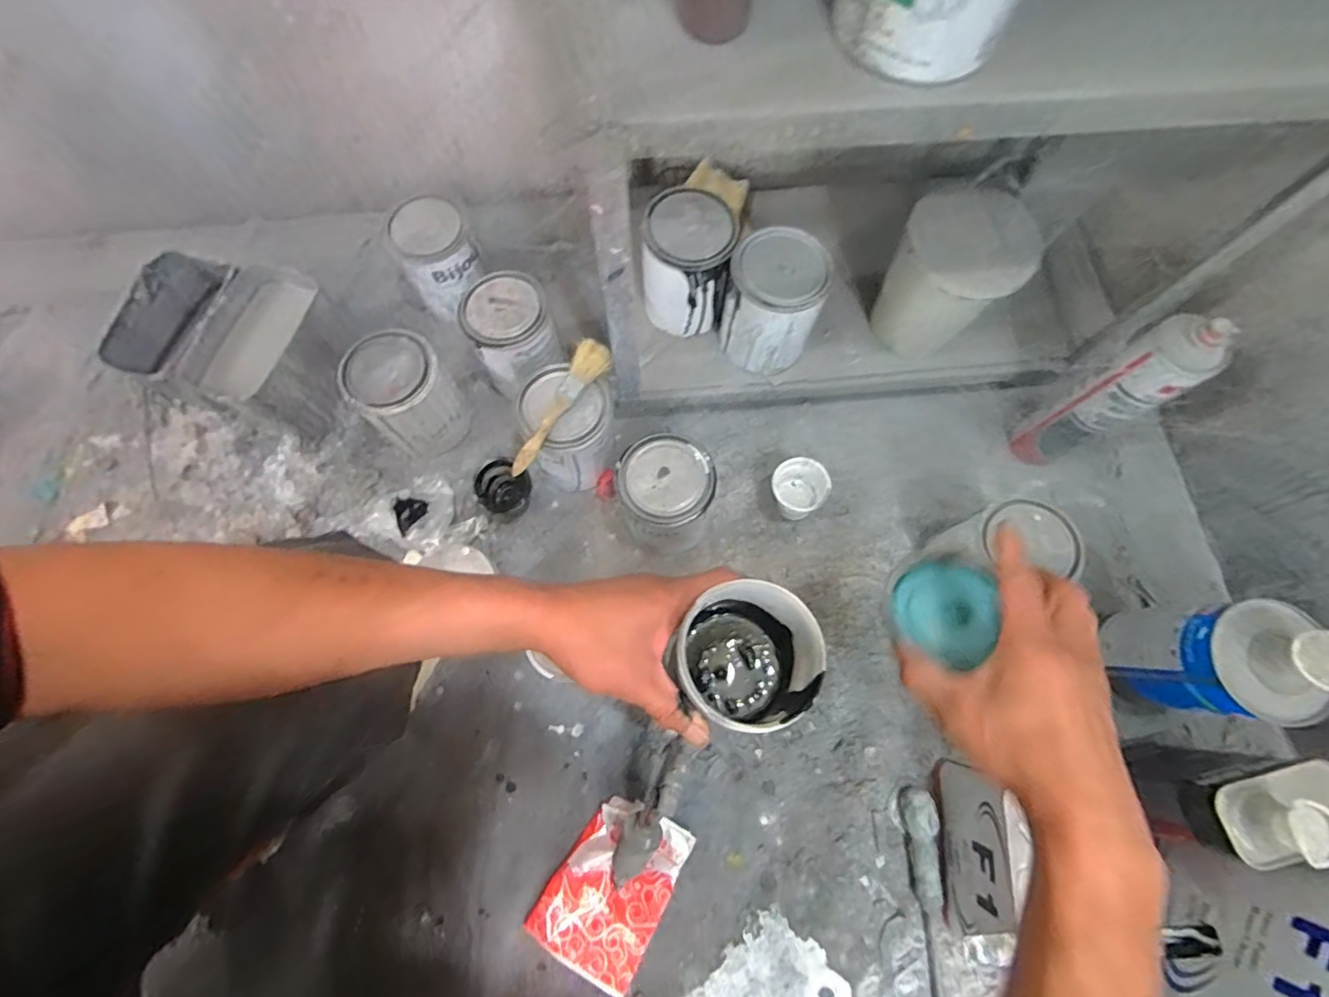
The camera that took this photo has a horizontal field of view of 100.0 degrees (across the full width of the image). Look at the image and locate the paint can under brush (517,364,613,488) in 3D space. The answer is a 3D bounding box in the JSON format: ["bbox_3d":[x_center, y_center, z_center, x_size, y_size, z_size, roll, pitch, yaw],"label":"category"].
[{"bbox_3d":[-0.108,-0.079,0.672,0.095,0.143,0.101,0,72,0],"label":"paint can under brush"}]

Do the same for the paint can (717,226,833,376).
[{"bbox_3d":[0.125,-0.220,0.650,0.102,0.143,0.105,0,72,0],"label":"paint can"}]

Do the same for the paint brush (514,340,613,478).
[{"bbox_3d":[-0.114,-0.097,0.595,0.038,0.018,0.166,32,75,10],"label":"paint brush"}]

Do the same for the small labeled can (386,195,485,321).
[{"bbox_3d":[-0.297,-0.319,0.741,0.096,0.108,0.107,-26,74,-8],"label":"small labeled can"}]

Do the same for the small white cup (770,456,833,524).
[{"bbox_3d":[0.164,-0.011,0.686,0.056,0.066,0.065,-43,77,-11],"label":"small white cup"}]

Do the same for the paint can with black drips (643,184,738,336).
[{"bbox_3d":[0.029,-0.275,0.660,0.100,0.130,0.106,3,72,1],"label":"paint can with black drips"}]

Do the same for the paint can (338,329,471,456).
[{"bbox_3d":[-0.313,-0.126,0.689,0.107,0.133,0.103,0,73,1],"label":"paint can"}]

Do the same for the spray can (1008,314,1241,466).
[{"bbox_3d":[0.483,-0.105,0.619,0.056,0.249,0.070,-36,76,-9],"label":"spray can"}]

